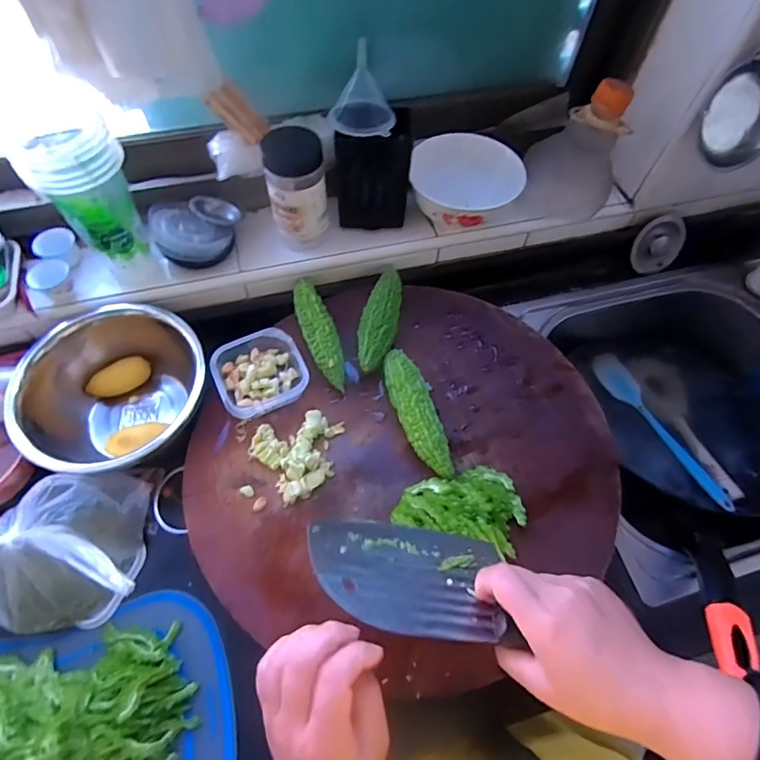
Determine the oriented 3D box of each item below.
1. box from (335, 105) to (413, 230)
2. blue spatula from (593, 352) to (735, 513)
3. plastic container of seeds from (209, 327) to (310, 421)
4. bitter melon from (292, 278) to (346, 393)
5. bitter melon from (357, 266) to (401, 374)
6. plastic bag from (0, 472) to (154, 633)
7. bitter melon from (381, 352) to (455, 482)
[{"bbox_3d":[-0.011,-0.234,0.560,0.087,0.139,0.047,-2,61,-3],"label":"box"},{"bbox_3d":[0.394,0.064,0.675,0.046,0.029,0.259,-19,63,-12],"label":"blue spatula"},{"bbox_3d":[-0.129,-0.009,0.512,0.091,0.034,0.084,-30,66,-17],"label":"plastic container of seeds"},{"bbox_3d":[-0.067,-0.052,0.538,0.034,0.035,0.143,-21,64,-13],"label":"bitter melon"},{"bbox_3d":[0.002,-0.072,0.551,0.040,0.041,0.147,9,61,3],"label":"bitter melon"},{"bbox_3d":[-0.314,0.154,0.421,0.207,0.127,0.118,-10,62,-7],"label":"plastic bag"},{"bbox_3d":[0.038,0.037,0.496,0.037,0.040,0.140,-18,63,-11],"label":"bitter melon"}]

